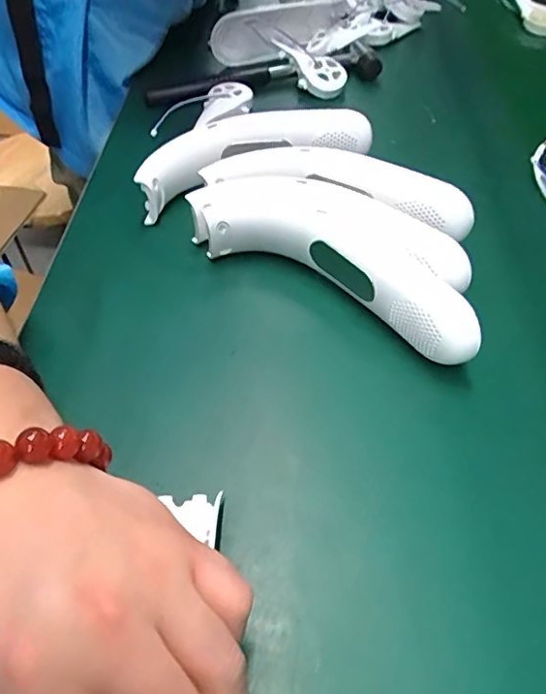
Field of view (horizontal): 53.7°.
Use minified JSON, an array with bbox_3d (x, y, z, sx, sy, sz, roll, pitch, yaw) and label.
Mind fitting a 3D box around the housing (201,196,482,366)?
[{"bbox_3d":[0.041,-0.053,0.366,0.211,0.057,0.045,29,56,20],"label":"housing"}]

